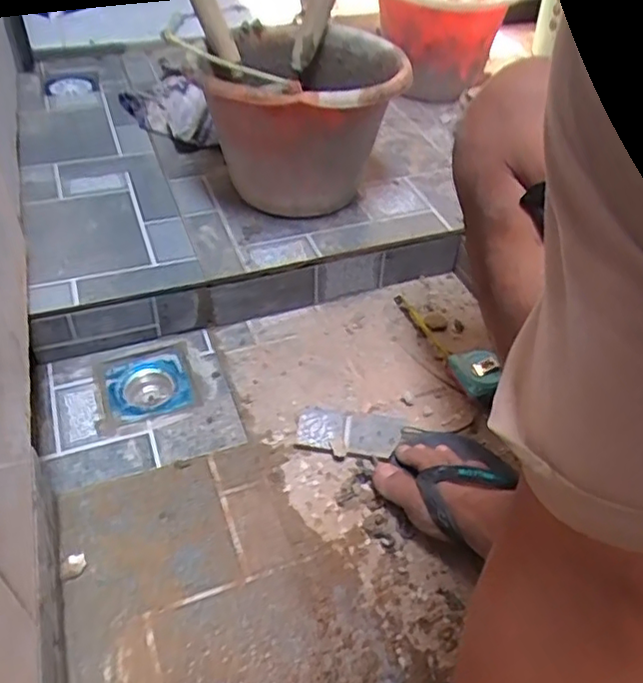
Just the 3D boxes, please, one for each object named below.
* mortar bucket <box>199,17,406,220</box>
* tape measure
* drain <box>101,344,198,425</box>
[{"bbox_3d":[-0.026,-0.336,0.929,0.267,0.201,0.320,-4,45,-8],"label":"mortar bucket"},{"bbox_3d":[0.171,-0.007,0.823,0.066,0.039,0.215,-11,45,-14],"label":"tape measure"},{"bbox_3d":[-0.219,0.065,0.785,0.103,0.039,0.109,-15,48,-18],"label":"drain"}]

